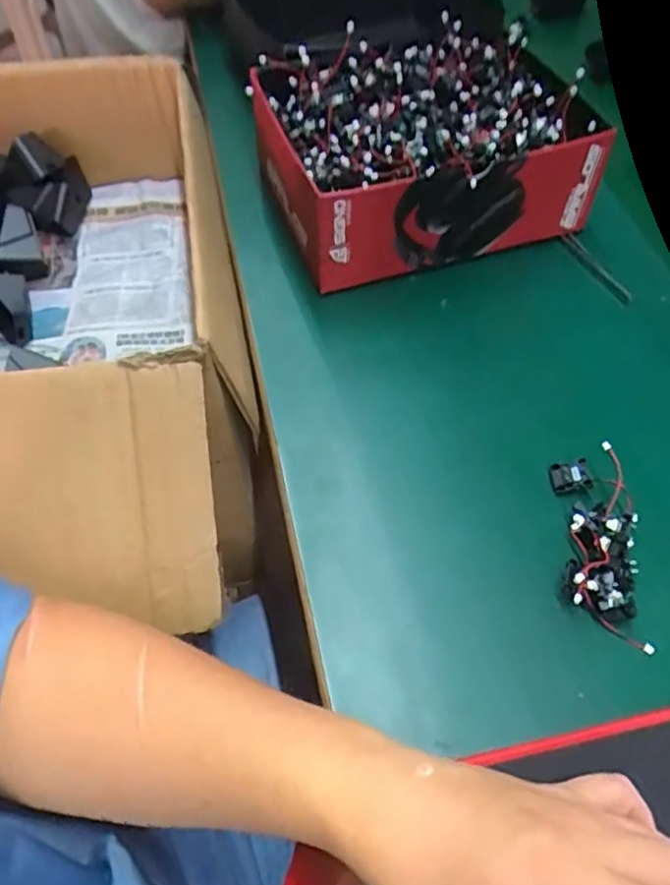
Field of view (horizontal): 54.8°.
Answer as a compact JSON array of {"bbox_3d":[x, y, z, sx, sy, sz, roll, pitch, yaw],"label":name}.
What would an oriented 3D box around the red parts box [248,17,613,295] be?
[{"bbox_3d":[0.069,-0.244,0.538,0.238,0.108,0.191,-17,58,-9],"label":"red parts box"}]

